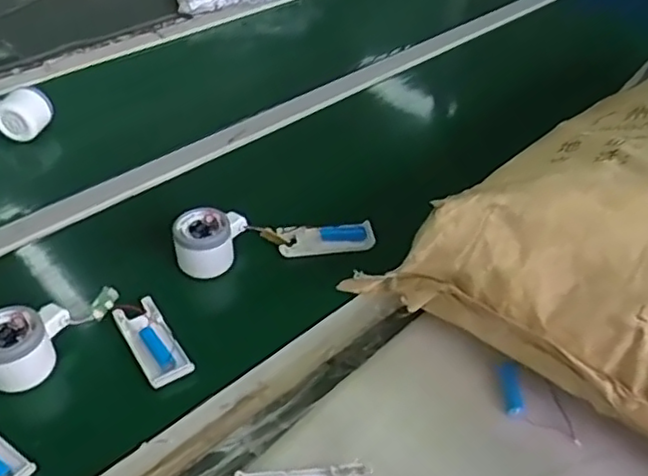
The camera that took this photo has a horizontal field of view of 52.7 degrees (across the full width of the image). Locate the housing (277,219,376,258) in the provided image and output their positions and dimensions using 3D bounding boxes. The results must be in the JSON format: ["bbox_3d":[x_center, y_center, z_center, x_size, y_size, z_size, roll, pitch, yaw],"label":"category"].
[{"bbox_3d":[0.003,0.000,0.727,0.103,0.017,0.035,-4,41,-6],"label":"housing"}]

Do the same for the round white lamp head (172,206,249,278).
[{"bbox_3d":[-0.122,0.001,0.693,0.060,0.047,0.077,16,43,17],"label":"round white lamp head"}]

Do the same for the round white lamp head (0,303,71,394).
[{"bbox_3d":[-0.265,0.096,0.588,0.084,0.060,0.058,-26,48,-27],"label":"round white lamp head"}]

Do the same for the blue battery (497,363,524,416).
[{"bbox_3d":[0.163,0.131,0.569,0.013,0.013,0.044,-5,78,-7],"label":"blue battery"}]

